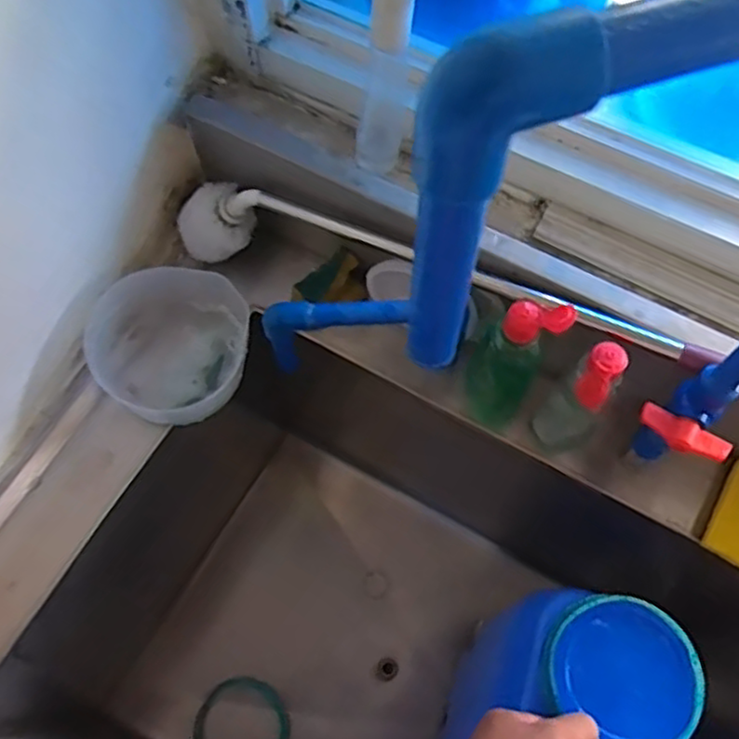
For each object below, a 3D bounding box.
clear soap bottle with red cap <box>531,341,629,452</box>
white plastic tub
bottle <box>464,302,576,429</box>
[{"bbox_3d":[0.180,0.032,0.606,0.048,0.164,0.049,0,67,0],"label":"clear soap bottle with red cap"},{"bbox_3d":[-0.189,-0.026,0.677,0.136,0.096,0.157,41,73,16],"label":"white plastic tub"},{"bbox_3d":[0.123,-0.005,0.619,0.067,0.168,0.049,26,69,10],"label":"bottle"}]

